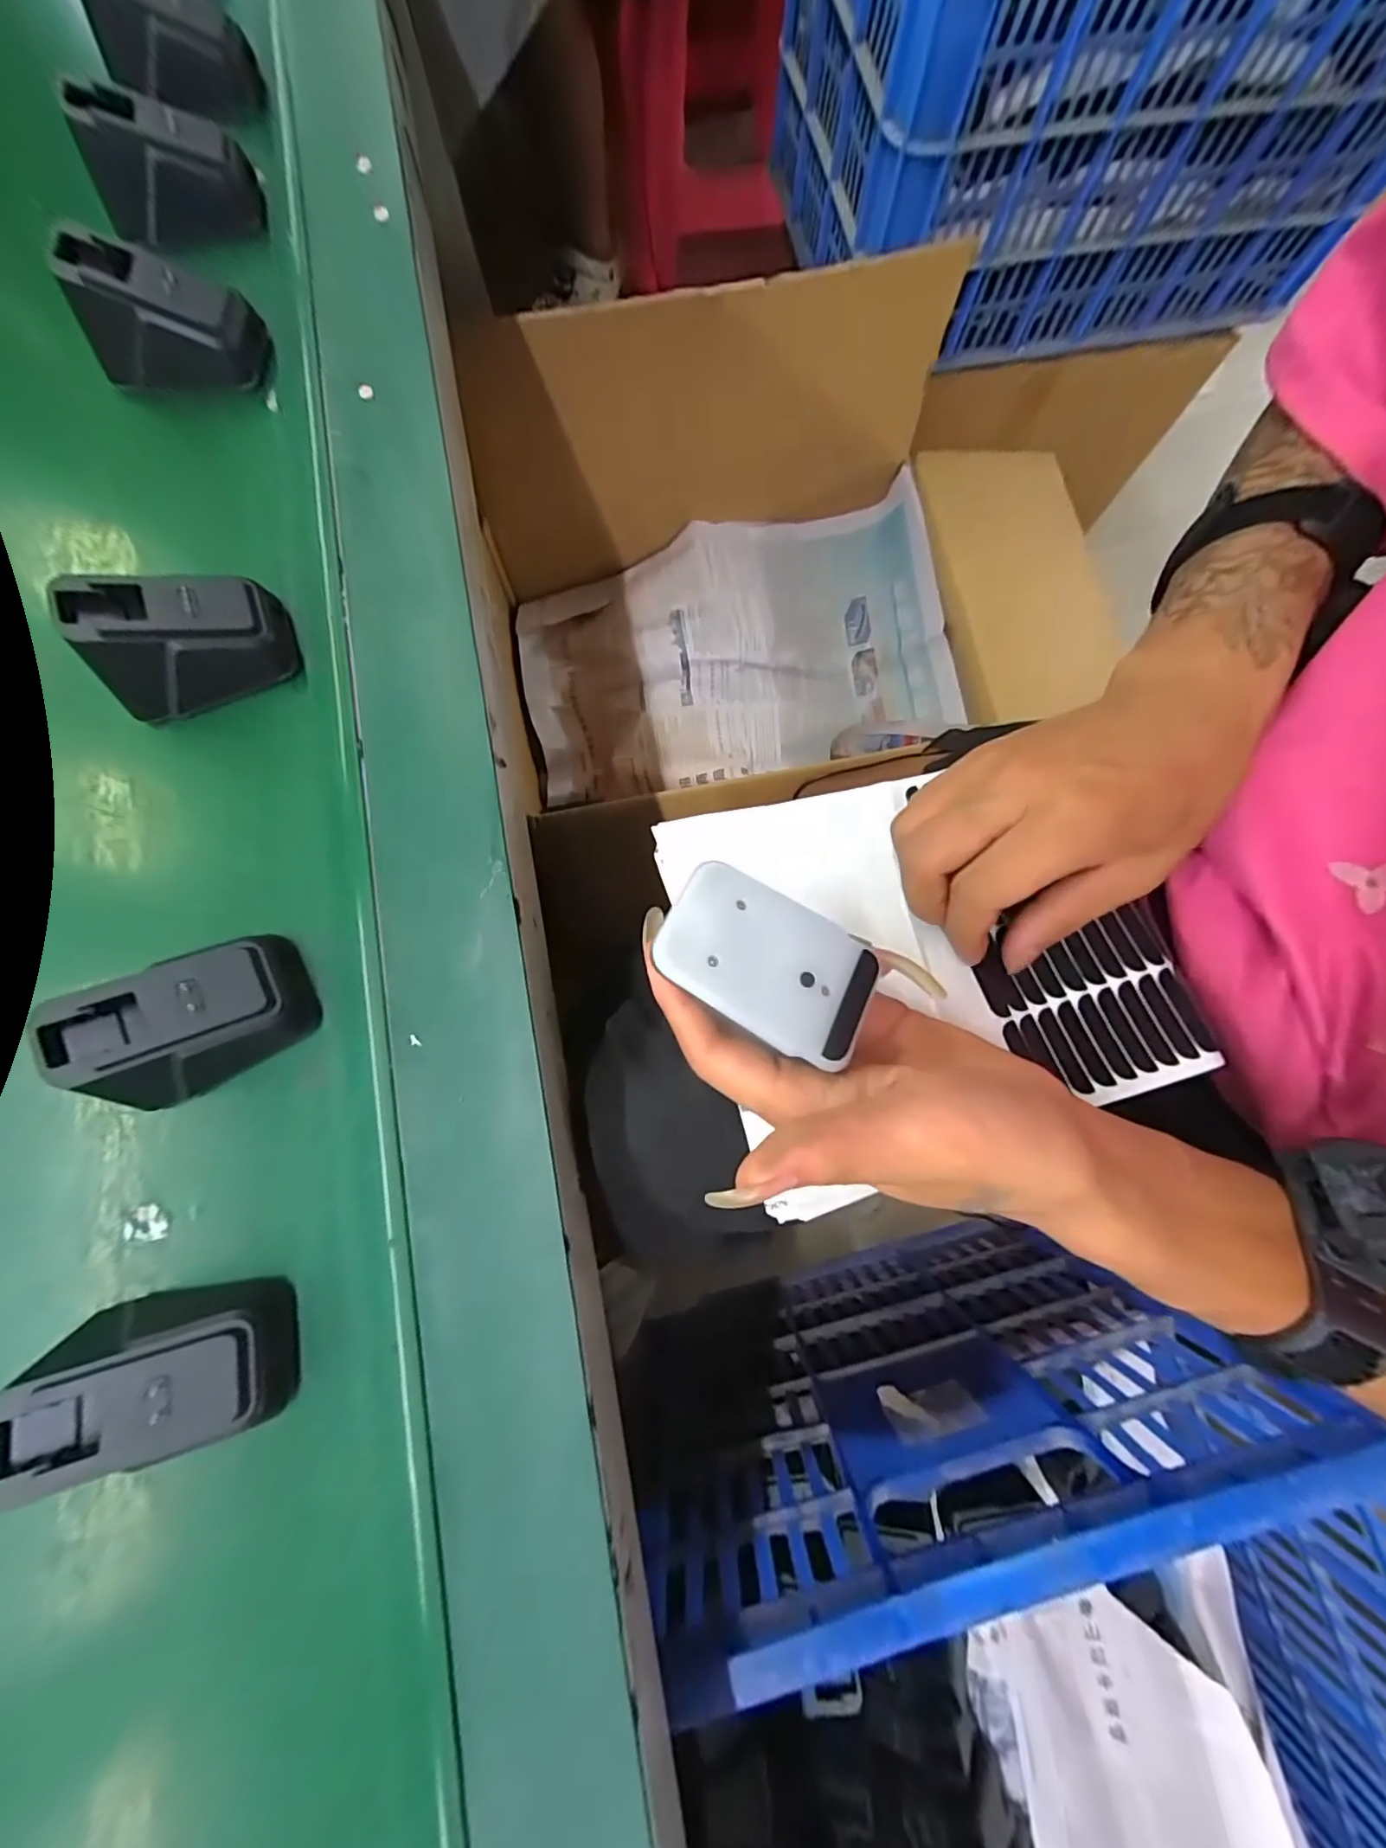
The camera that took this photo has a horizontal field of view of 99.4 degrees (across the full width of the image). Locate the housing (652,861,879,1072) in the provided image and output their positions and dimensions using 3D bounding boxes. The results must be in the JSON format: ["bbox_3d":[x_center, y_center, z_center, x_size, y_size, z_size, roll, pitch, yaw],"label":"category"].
[{"bbox_3d":[0.023,0.011,0.185,0.066,0.013,0.042,32,66,-4],"label":"housing"}]

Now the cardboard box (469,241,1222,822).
[{"bbox_3d":[0.062,-0.356,0.613,0.532,0.267,0.405,-10,80,-3],"label":"cardboard box"}]

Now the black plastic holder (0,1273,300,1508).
[{"bbox_3d":[-0.165,0.142,0.182,0.070,0.039,0.043,-10,80,-3],"label":"black plastic holder"}]

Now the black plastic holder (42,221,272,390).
[{"bbox_3d":[-0.238,-0.274,0.265,0.067,0.039,0.044,4,79,0],"label":"black plastic holder"}]

